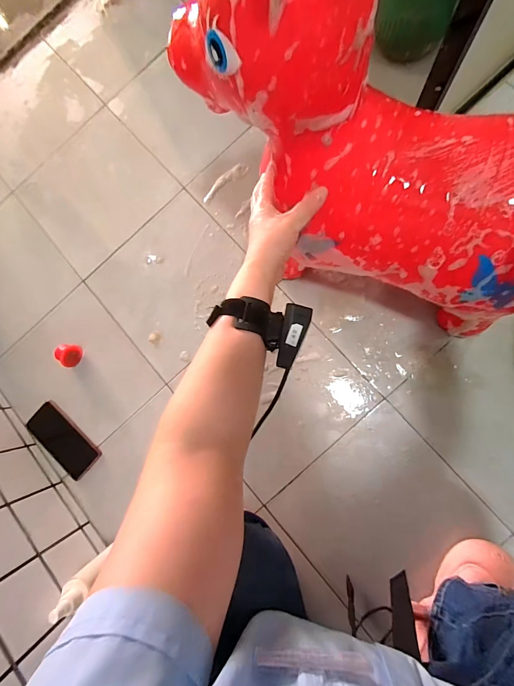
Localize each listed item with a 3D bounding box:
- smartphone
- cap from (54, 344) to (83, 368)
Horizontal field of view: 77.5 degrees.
[{"bbox_3d":[-0.392,0.198,0.648,0.157,0.016,0.076,43,89,10],"label":"smartphone"},{"bbox_3d":[-0.389,0.026,0.661,0.042,0.029,0.045,-1,83,7],"label":"cap"}]

